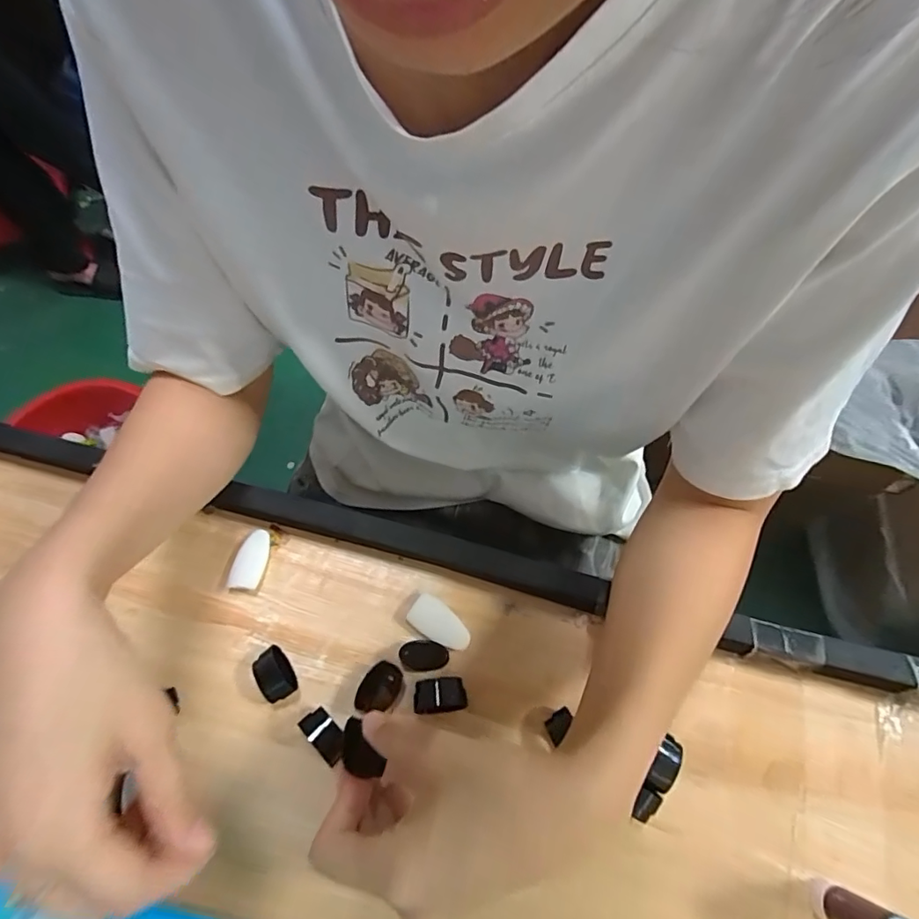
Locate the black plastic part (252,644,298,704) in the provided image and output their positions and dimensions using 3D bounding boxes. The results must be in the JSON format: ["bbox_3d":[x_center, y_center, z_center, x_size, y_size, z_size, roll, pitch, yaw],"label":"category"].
[{"bbox_3d":[-0.124,0.145,0.343,0.023,0.014,0.032,-27,66,-12],"label":"black plastic part"}]

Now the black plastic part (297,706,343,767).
[{"bbox_3d":[-0.087,0.177,0.327,0.034,0.009,0.019,41,71,19],"label":"black plastic part"}]

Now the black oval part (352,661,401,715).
[{"bbox_3d":[-0.053,0.151,0.335,0.022,0.017,0.033,30,68,15],"label":"black oval part"}]

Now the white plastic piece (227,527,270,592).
[{"bbox_3d":[-0.155,0.074,0.380,0.022,0.006,0.044,9,64,6],"label":"white plastic piece"}]

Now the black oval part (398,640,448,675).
[{"bbox_3d":[-0.025,0.133,0.344,0.033,0.014,0.020,8,64,5],"label":"black oval part"}]

